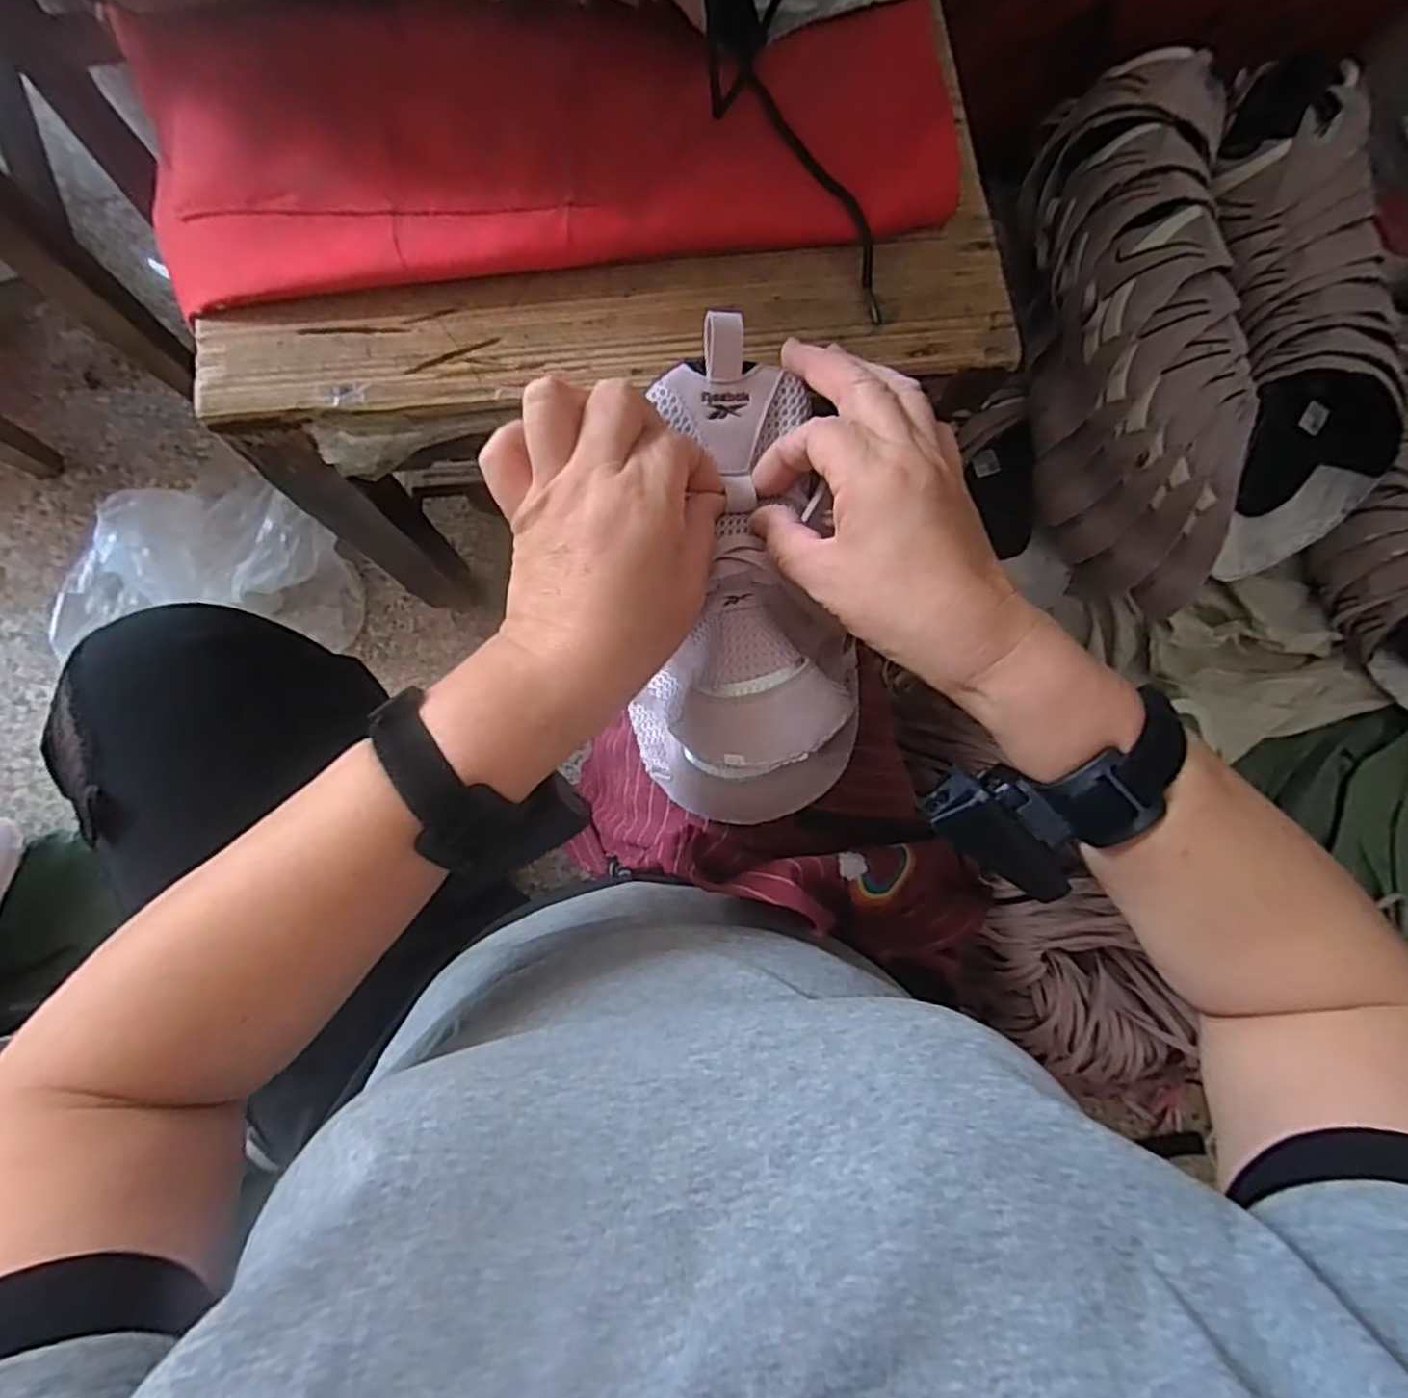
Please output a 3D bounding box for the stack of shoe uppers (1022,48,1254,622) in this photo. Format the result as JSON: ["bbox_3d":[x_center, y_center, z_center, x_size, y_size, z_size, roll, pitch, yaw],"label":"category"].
[{"bbox_3d":[0.395,-0.316,0.679,0.155,0.161,0.454,-12,102,-6],"label":"stack of shoe uppers"}]

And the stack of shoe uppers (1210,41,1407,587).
[{"bbox_3d":[0.568,-0.345,0.684,0.146,0.116,0.438,-19,108,-7],"label":"stack of shoe uppers"}]

